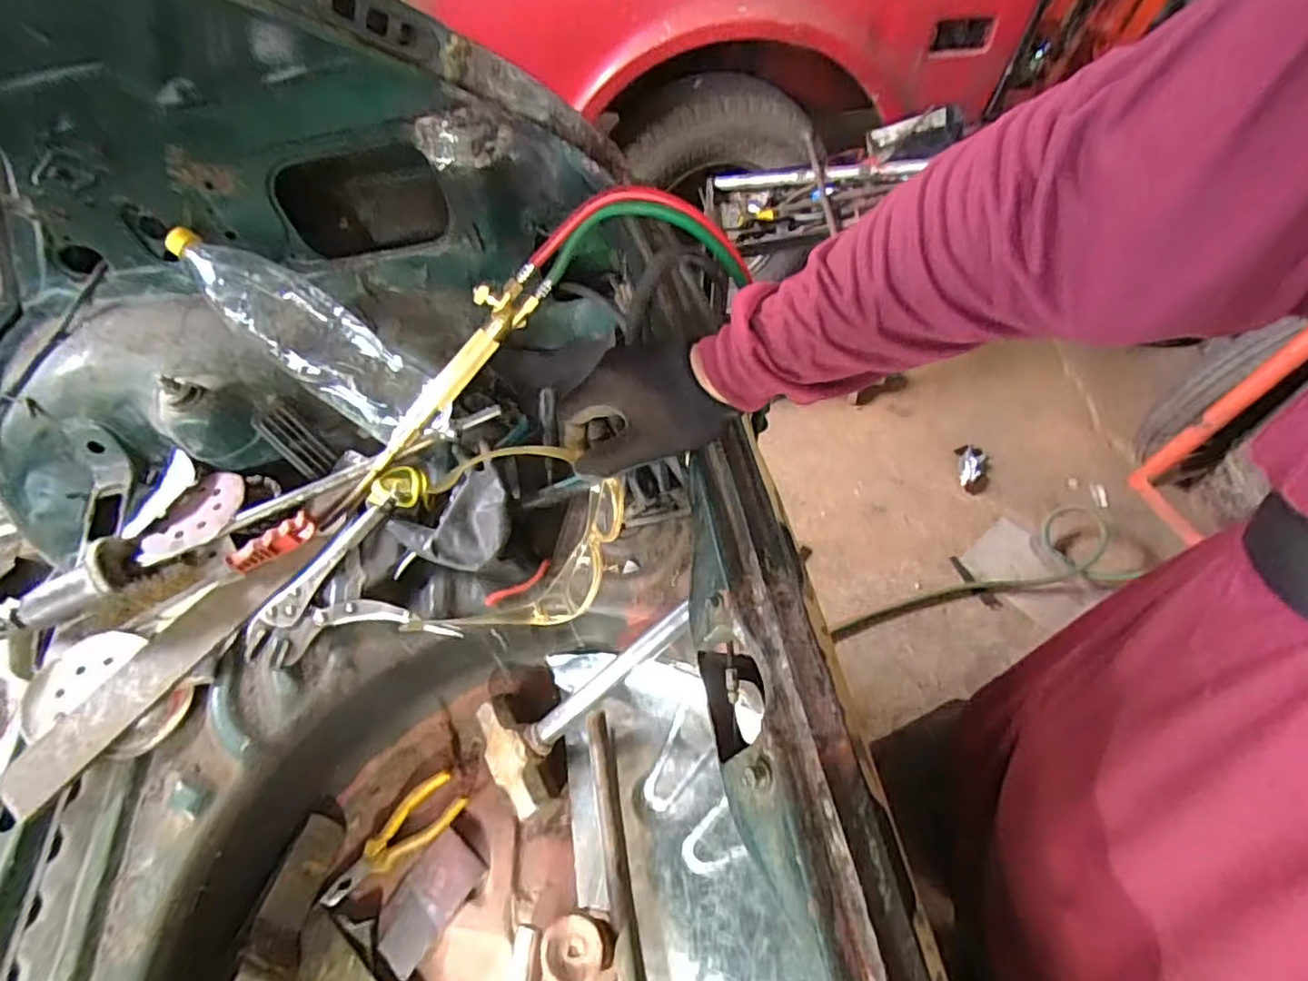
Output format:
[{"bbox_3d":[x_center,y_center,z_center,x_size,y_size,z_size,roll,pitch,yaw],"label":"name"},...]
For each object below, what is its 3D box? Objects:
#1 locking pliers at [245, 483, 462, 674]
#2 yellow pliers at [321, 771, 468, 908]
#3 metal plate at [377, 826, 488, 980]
[{"bbox_3d":[-0.340,0.103,0.694,0.186,0.030,0.148,-26,76,-9],"label":"locking pliers"},{"bbox_3d":[-0.269,0.364,0.677,0.051,0.018,0.153,35,62,25],"label":"yellow pliers"},{"bbox_3d":[-0.225,0.404,0.650,0.067,0.009,0.113,28,65,27],"label":"metal plate"}]

